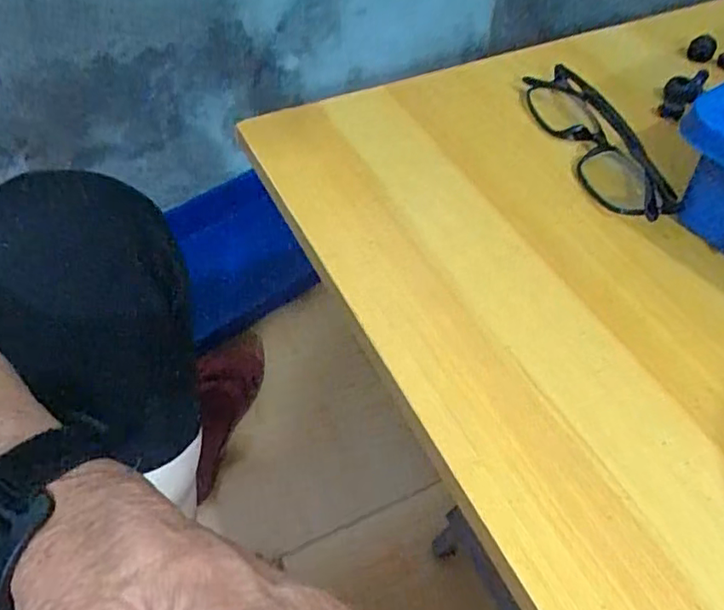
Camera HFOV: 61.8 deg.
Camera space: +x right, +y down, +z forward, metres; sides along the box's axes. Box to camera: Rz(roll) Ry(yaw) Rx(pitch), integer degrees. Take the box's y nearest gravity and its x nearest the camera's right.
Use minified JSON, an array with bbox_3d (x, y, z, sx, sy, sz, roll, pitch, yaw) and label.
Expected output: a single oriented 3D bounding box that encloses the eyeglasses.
[{"bbox_3d":[0.133,-0.095,0.346,0.035,0.021,0.129,-11,52,-10],"label":"eyeglasses"}]

